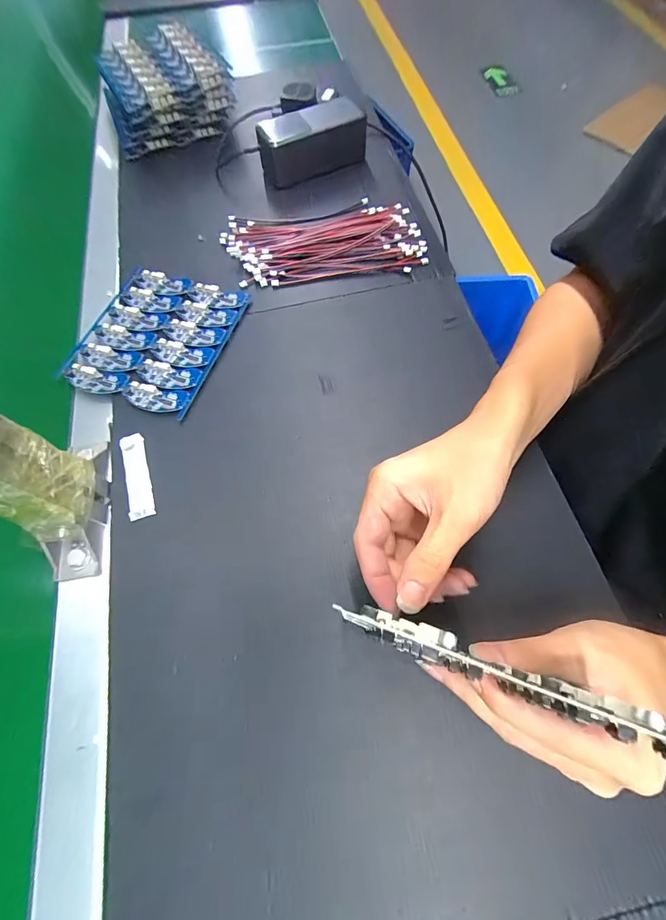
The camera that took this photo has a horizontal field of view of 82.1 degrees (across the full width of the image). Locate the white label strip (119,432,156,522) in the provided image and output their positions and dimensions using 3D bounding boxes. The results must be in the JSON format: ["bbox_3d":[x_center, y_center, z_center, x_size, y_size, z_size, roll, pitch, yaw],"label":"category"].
[{"bbox_3d":[-0.168,0.013,0.326,0.021,0.005,0.078,-19,67,-6],"label":"white label strip"}]

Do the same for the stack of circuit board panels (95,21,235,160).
[{"bbox_3d":[-0.228,-0.486,0.504,0.154,0.066,0.137,-31,68,-10],"label":"stack of circuit board panels"}]

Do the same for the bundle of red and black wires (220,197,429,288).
[{"bbox_3d":[-0.011,-0.250,0.430,0.217,0.021,0.109,-6,66,0],"label":"bundle of red and black wires"}]

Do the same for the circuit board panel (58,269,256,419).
[{"bbox_3d":[-0.177,-0.124,0.384,0.138,0.017,0.153,17,68,10],"label":"circuit board panel"}]

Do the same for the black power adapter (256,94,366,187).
[{"bbox_3d":[-0.026,-0.390,0.469,0.132,0.054,0.054,-29,68,-10],"label":"black power adapter"}]

